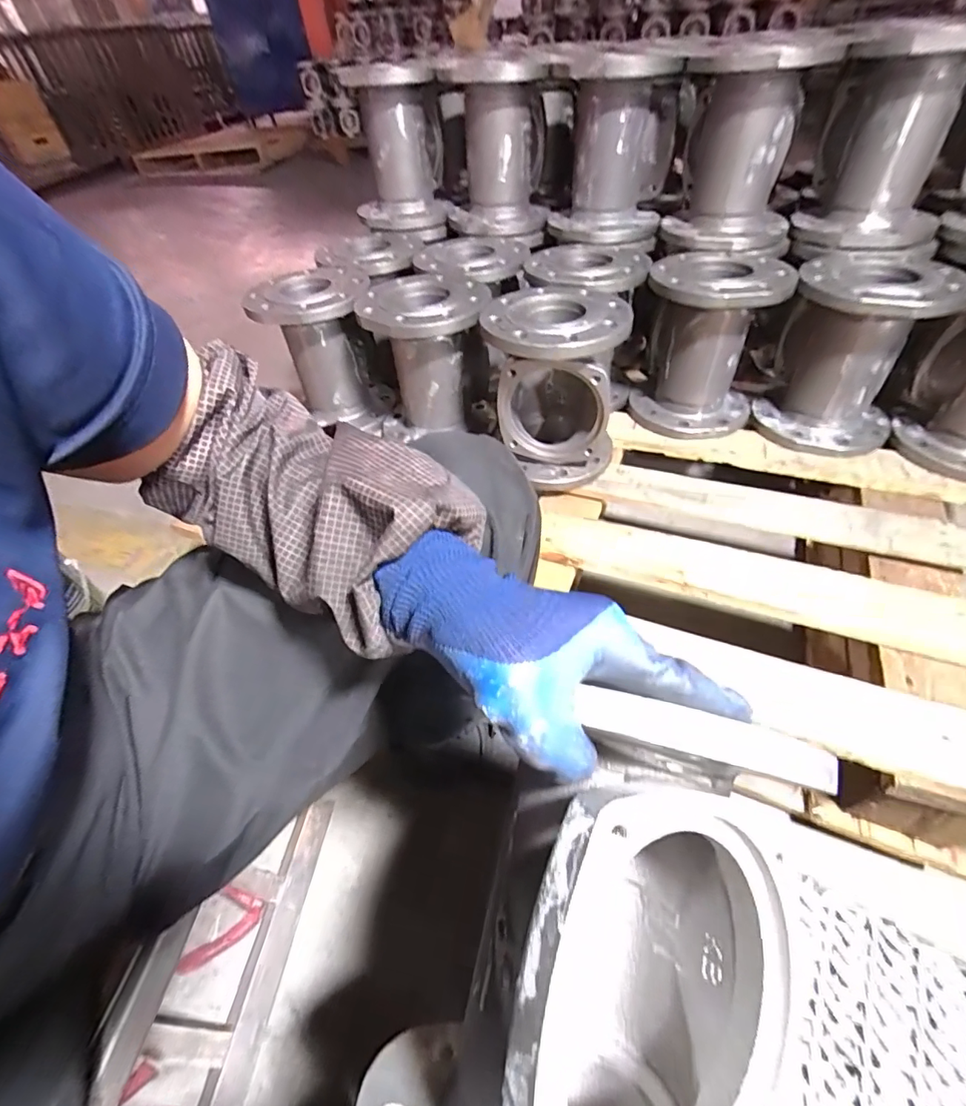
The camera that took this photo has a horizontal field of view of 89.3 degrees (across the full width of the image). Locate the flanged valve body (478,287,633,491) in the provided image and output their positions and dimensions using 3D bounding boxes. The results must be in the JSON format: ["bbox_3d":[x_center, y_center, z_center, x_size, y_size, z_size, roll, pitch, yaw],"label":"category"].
[{"bbox_3d":[0.102,-0.239,0.715,0.188,0.219,0.174,12,50,15],"label":"flanged valve body"}]

